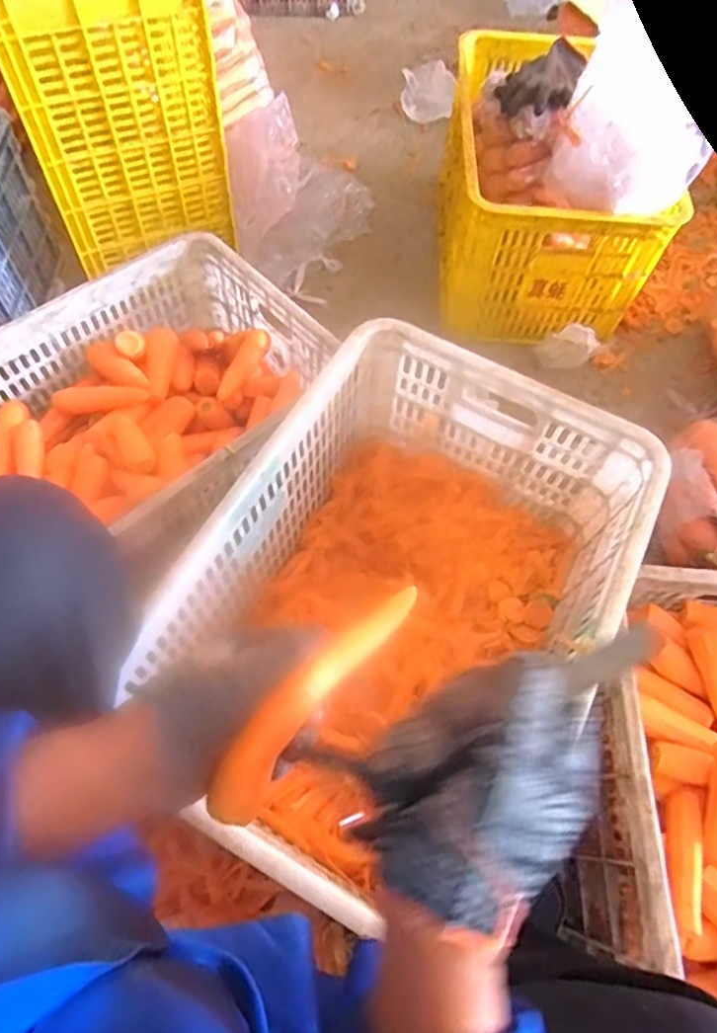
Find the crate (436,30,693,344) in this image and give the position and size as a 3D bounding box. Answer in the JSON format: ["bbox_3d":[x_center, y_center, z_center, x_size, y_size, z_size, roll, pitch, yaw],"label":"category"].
[{"bbox_3d":[0.361,-0.667,1.173,0.351,0.337,0.537,4,64,-1],"label":"crate"}]

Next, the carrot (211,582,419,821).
[{"bbox_3d":[-0.022,0.107,0.368,0.030,0.024,0.178,38,65,15],"label":"carrot"}]

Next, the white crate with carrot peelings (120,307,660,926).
[{"bbox_3d":[0.053,0.109,0.749,0.427,0.263,0.597,26,66,9],"label":"white crate with carrot peelings"}]

